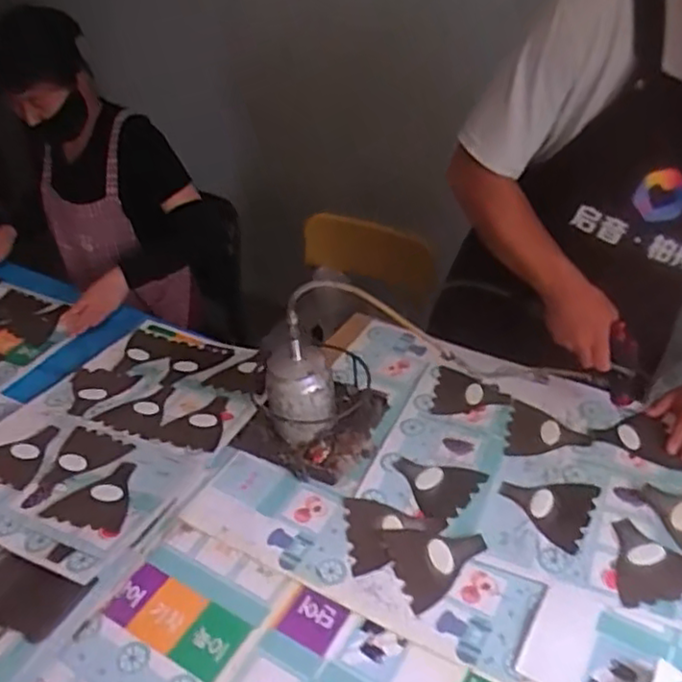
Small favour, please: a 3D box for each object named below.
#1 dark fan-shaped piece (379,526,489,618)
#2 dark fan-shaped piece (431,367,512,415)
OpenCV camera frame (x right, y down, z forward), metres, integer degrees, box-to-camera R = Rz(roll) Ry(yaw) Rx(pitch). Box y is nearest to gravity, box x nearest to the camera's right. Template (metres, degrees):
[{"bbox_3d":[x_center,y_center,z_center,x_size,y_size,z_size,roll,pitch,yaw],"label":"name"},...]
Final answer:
[{"bbox_3d":[0.127,0.278,0.881,0.119,0.004,0.114,-18,47,-8],"label":"dark fan-shaped piece"},{"bbox_3d":[0.214,0.087,1.120,0.120,0.012,0.100,5,44,11],"label":"dark fan-shaped piece"}]

